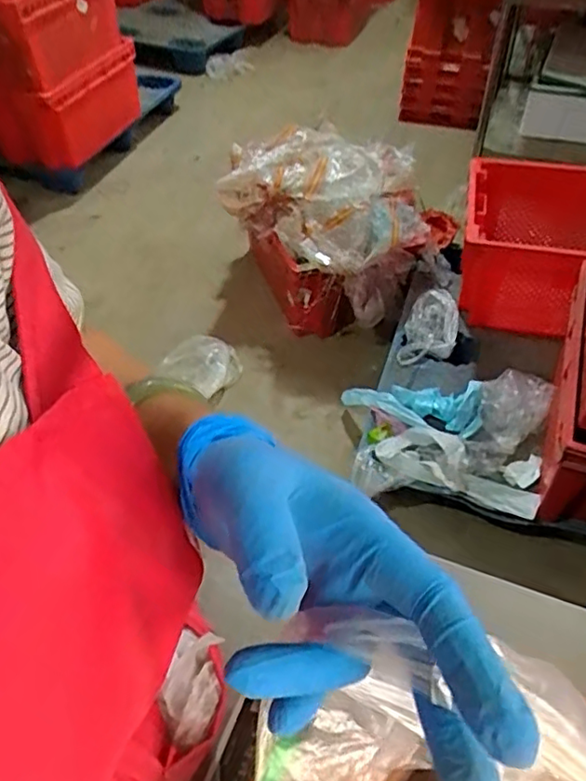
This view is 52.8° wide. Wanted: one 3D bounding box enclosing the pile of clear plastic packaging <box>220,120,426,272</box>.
[{"bbox_3d":[0.060,-0.592,1.739,0.410,0.256,0.583,-32,55,-24],"label":"pile of clear plastic packaging"}]

